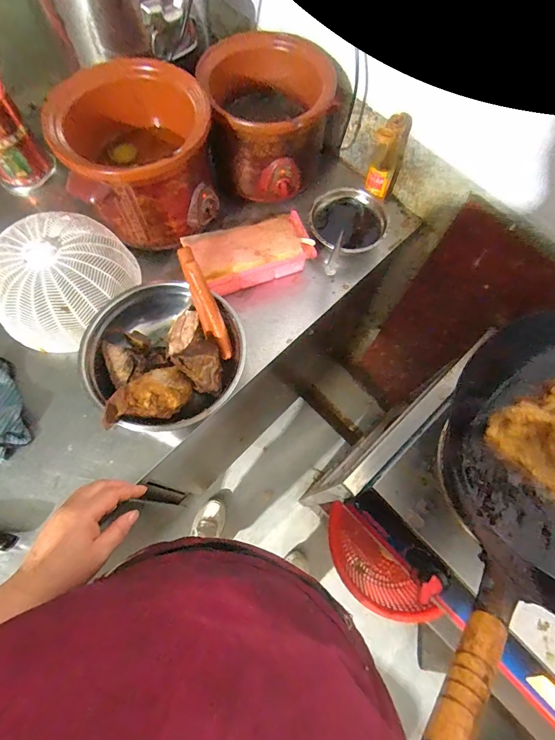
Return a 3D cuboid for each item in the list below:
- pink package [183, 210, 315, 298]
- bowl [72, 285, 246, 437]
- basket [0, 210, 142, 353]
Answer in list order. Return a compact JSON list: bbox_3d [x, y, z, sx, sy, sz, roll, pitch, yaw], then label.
[{"bbox_3d":[-0.048,-0.208,0.687,0.206,0.067,0.116,-23,73,-9],"label":"pink package"},{"bbox_3d":[-0.176,-0.023,0.600,0.241,0.091,0.239,1,71,-2],"label":"bowl"},{"bbox_3d":[-0.360,-0.152,0.634,0.202,0.107,0.227,39,74,11],"label":"basket"}]

